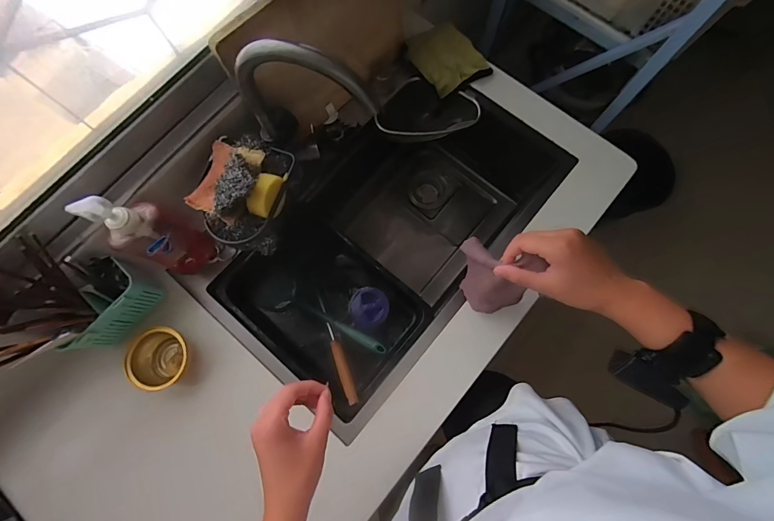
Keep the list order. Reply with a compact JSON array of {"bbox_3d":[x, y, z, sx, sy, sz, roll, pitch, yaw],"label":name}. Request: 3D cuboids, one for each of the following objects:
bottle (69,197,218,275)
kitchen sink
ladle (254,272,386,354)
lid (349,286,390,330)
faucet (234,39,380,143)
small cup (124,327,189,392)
[{"bbox_3d":[-0.365,-0.035,0.586,0.070,0.246,0.089,35,79,8],"label":"bottle"},{"bbox_3d":[0.002,-0.035,0.815,0.394,0.258,0.617,40,80,9],"label":"kitchen sink"},{"bbox_3d":[-0.132,0.107,0.715,0.303,0.064,0.083,21,77,29],"label":"ladle"},{"bbox_3d":[-0.036,0.095,0.751,0.077,0.015,0.081,0,77,1],"label":"lid"},{"bbox_3d":[-0.108,-0.199,0.506,0.179,0.200,0.060,28,79,7],"label":"faucet"},{"bbox_3d":[-0.375,0.165,0.616,0.097,0.054,0.095,0,77,1],"label":"small cup"}]

